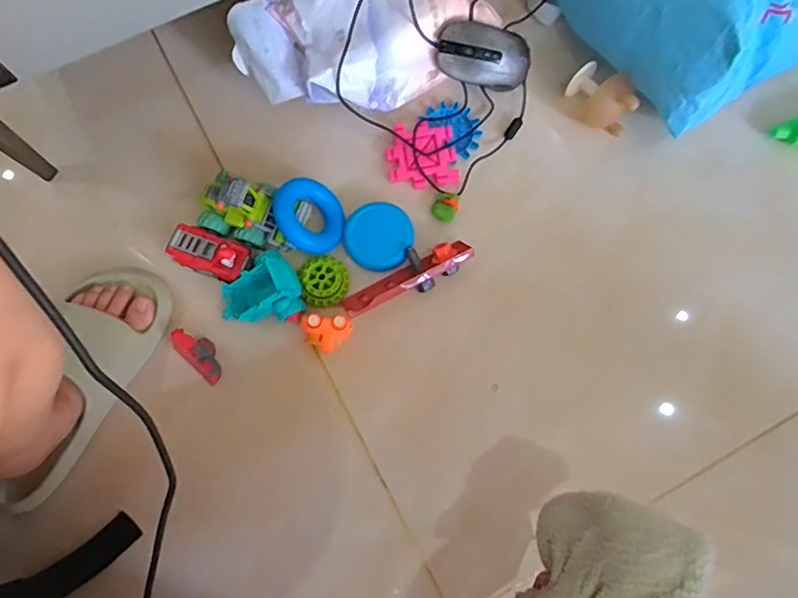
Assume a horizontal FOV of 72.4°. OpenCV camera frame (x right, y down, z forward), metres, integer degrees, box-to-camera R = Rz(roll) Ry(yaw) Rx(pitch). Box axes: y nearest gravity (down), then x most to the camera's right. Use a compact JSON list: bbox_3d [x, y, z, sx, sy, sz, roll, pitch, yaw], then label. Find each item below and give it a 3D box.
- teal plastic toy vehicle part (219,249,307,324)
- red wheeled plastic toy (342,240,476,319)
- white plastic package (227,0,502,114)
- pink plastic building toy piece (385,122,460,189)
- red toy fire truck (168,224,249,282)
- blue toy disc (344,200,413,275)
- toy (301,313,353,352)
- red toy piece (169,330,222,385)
[{"bbox_3d":[-0.144,-0.002,0.578,0.084,0.053,0.068,-38,81,-8],"label":"teal plastic toy vehicle part"},{"bbox_3d":[0.009,-0.021,0.592,0.146,0.038,0.044,-34,81,-7],"label":"red wheeled plastic toy"},{"bbox_3d":[-0.033,-0.291,0.613,0.276,0.099,0.144,-22,80,-5],"label":"white plastic package"},{"bbox_3d":[0.026,-0.166,0.630,0.078,0.019,0.074,-6,79,-2],"label":"pink plastic building toy piece"},{"bbox_3d":[-0.205,-0.048,0.591,0.082,0.041,0.045,22,79,4],"label":"red toy fire truck"},{"bbox_3d":[-0.022,-0.068,0.606,0.073,0.026,0.073,0,78,-1],"label":"blue toy disc"},{"bbox_3d":[-0.075,0.037,0.573,0.050,0.043,0.035,2,78,0],"label":"toy"},{"bbox_3d":[-0.209,0.057,0.575,0.027,0.034,0.067,-43,82,-9],"label":"red toy piece"}]

